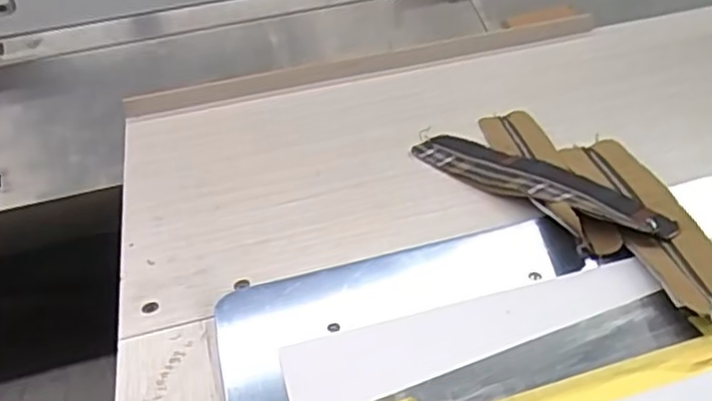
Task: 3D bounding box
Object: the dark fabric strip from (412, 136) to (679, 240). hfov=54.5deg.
[{"bbox_3d":[0.147,-0.021,0.594,0.059,0.025,0.254,-27,37,-31],"label":"dark fabric strip"}]

